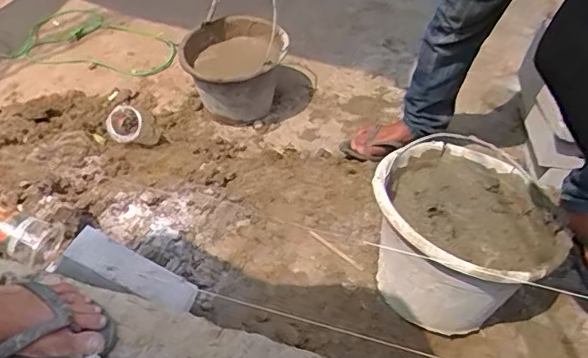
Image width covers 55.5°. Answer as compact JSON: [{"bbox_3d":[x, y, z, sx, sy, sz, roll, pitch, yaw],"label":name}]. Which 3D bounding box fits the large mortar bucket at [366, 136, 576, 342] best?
[{"bbox_3d":[0.270,0.091,0.926,0.277,0.176,0.302,2,42,-2],"label":"large mortar bucket"}]

